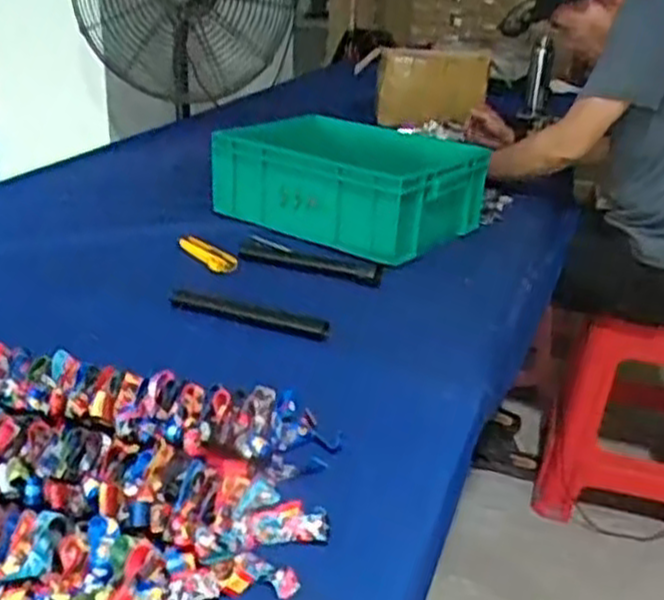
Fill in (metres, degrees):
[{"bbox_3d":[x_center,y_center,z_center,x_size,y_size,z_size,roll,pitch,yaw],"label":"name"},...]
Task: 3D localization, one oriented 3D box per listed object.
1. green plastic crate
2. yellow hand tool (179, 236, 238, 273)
[{"bbox_3d":[0.023,-0.211,1.322,0.387,0.129,0.264,20,29,33],"label":"green plastic crate"},{"bbox_3d":[-0.190,-0.069,1.201,0.105,0.023,0.031,23,31,38],"label":"yellow hand tool"}]

